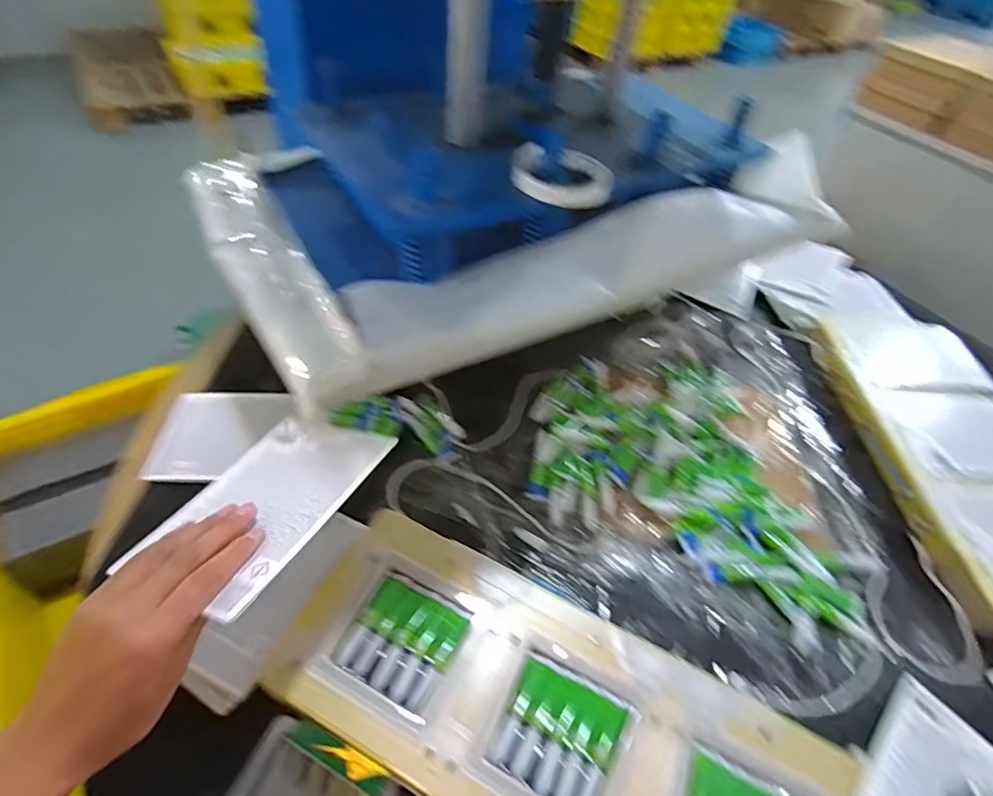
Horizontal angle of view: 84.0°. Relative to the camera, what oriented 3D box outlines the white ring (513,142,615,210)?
[{"bbox_3d":[0.063,-0.217,0.549,0.102,0.017,0.065,28,75,8],"label":"white ring"}]

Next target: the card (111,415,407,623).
[{"bbox_3d":[-0.161,0.069,0.386,0.111,0.011,0.164,10,34,23],"label":"card"}]

